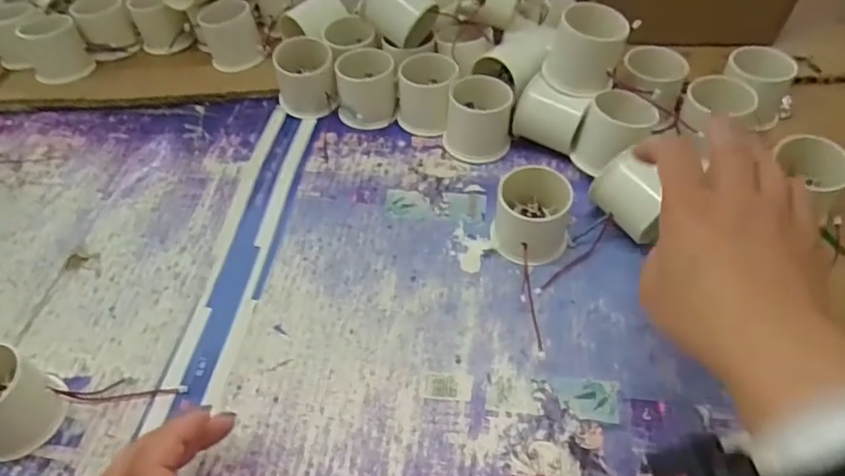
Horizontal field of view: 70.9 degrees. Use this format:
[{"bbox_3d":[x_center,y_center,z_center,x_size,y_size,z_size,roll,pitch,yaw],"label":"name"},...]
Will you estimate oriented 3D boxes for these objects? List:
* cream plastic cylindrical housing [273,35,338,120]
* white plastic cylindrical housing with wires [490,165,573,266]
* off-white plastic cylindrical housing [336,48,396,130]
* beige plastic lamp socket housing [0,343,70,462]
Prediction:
[{"bbox_3d":[-0.107,-0.147,0.542,0.054,0.057,0.049,-9,50,-4],"label":"cream plastic cylindrical housing"},{"bbox_3d":[0.080,-0.018,0.433,0.054,0.047,0.063,7,51,10],"label":"white plastic cylindrical housing with wires"},{"bbox_3d":[-0.050,-0.134,0.532,0.052,0.048,0.061,-4,50,1],"label":"off-white plastic cylindrical housing"},{"bbox_3d":[-0.253,0.097,0.358,0.044,0.054,0.051,35,60,28],"label":"beige plastic lamp socket housing"}]

